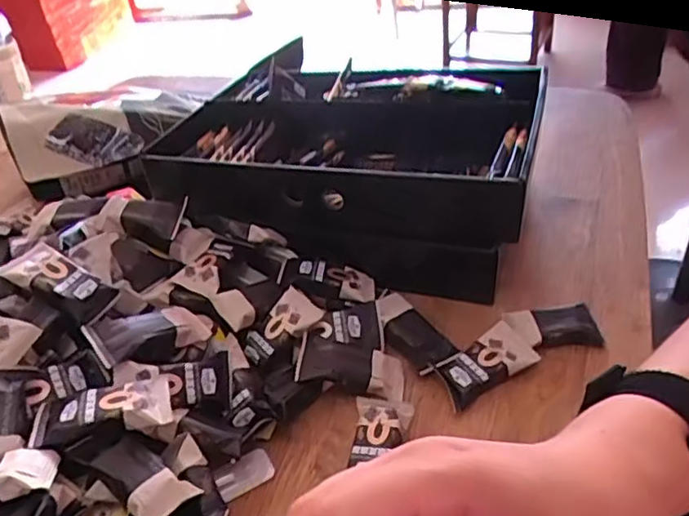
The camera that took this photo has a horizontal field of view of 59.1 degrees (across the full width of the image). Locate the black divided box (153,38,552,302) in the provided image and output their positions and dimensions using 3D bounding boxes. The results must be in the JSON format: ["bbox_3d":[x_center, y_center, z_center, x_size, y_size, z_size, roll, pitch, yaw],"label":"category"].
[{"bbox_3d":[-0.004,-0.093,0.563,0.345,0.105,0.203,10,41,22],"label":"black divided box"}]

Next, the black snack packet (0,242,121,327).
[{"bbox_3d":[-0.193,0.015,0.413,0.074,0.017,0.038,29,47,9],"label":"black snack packet"}]

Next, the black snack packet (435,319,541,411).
[{"bbox_3d":[0.097,0.072,0.424,0.071,0.011,0.037,-24,41,-20],"label":"black snack packet"}]

